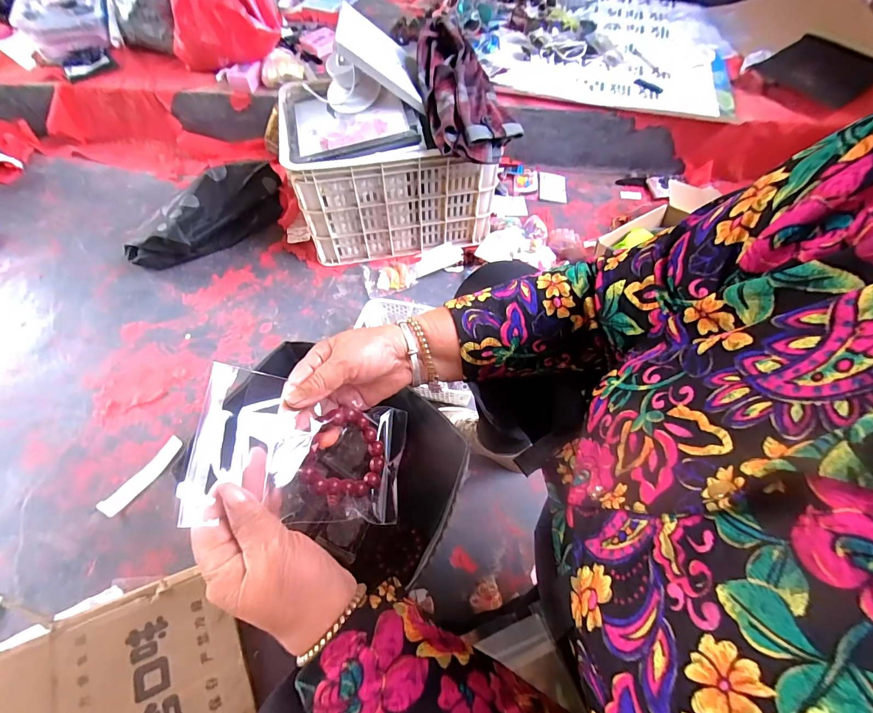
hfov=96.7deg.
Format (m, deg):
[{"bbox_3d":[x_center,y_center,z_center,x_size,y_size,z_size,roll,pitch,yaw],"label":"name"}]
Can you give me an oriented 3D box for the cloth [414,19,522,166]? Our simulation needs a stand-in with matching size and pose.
[{"bbox_3d":[0.055,-0.582,0.848,0.174,0.081,0.346,-13,75,-7],"label":"cloth"}]

